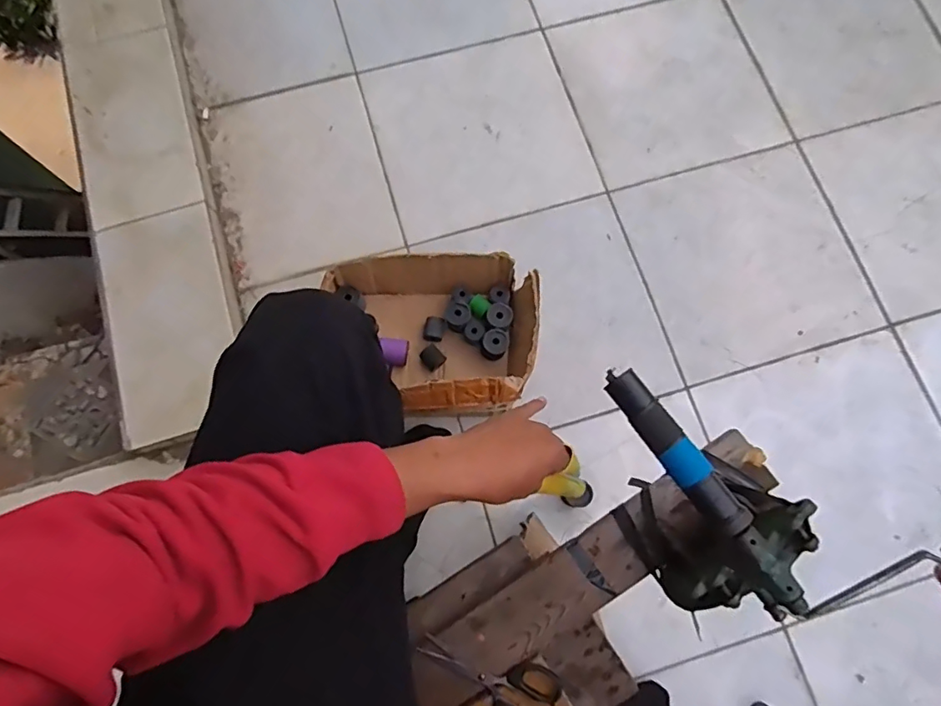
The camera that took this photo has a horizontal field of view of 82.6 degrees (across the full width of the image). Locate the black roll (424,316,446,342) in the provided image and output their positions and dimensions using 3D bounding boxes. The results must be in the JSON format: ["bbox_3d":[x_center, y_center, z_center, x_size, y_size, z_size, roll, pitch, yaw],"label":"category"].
[{"bbox_3d":[-0.062,-0.039,0.943,0.034,0.035,0.041,10,76,2],"label":"black roll"}]

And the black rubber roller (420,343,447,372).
[{"bbox_3d":[-0.066,0.009,0.934,0.035,0.030,0.038,-42,80,-10],"label":"black rubber roller"}]

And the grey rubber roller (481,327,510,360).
[{"bbox_3d":[0.043,-0.016,0.925,0.043,0.054,0.043,0,76,0],"label":"grey rubber roller"}]

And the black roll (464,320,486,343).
[{"bbox_3d":[0.008,-0.035,0.936,0.034,0.047,0.036,0,76,0],"label":"black roll"}]

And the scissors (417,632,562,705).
[{"bbox_3d":[0.015,0.325,0.537,0.141,0.013,0.074,27,87,10],"label":"scissors"}]

